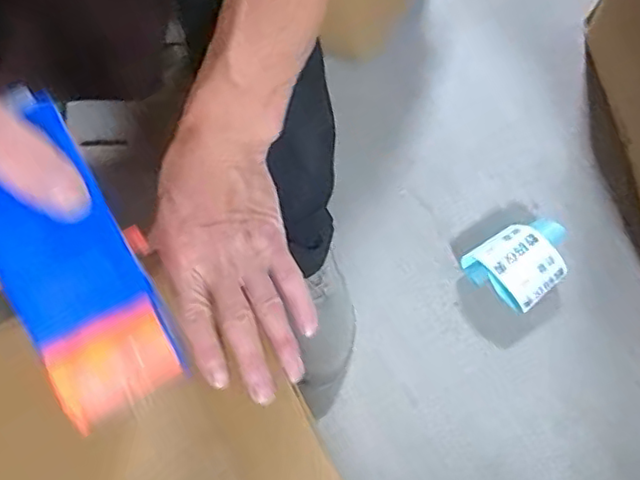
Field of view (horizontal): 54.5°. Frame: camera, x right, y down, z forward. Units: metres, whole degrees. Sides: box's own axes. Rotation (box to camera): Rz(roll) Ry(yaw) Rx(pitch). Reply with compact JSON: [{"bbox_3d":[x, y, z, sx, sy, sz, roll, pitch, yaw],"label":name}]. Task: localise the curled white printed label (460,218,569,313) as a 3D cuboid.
[{"bbox_3d":[0.272,0.030,0.827,0.129,0.076,0.105,-29,65,-14],"label":"curled white printed label"}]

